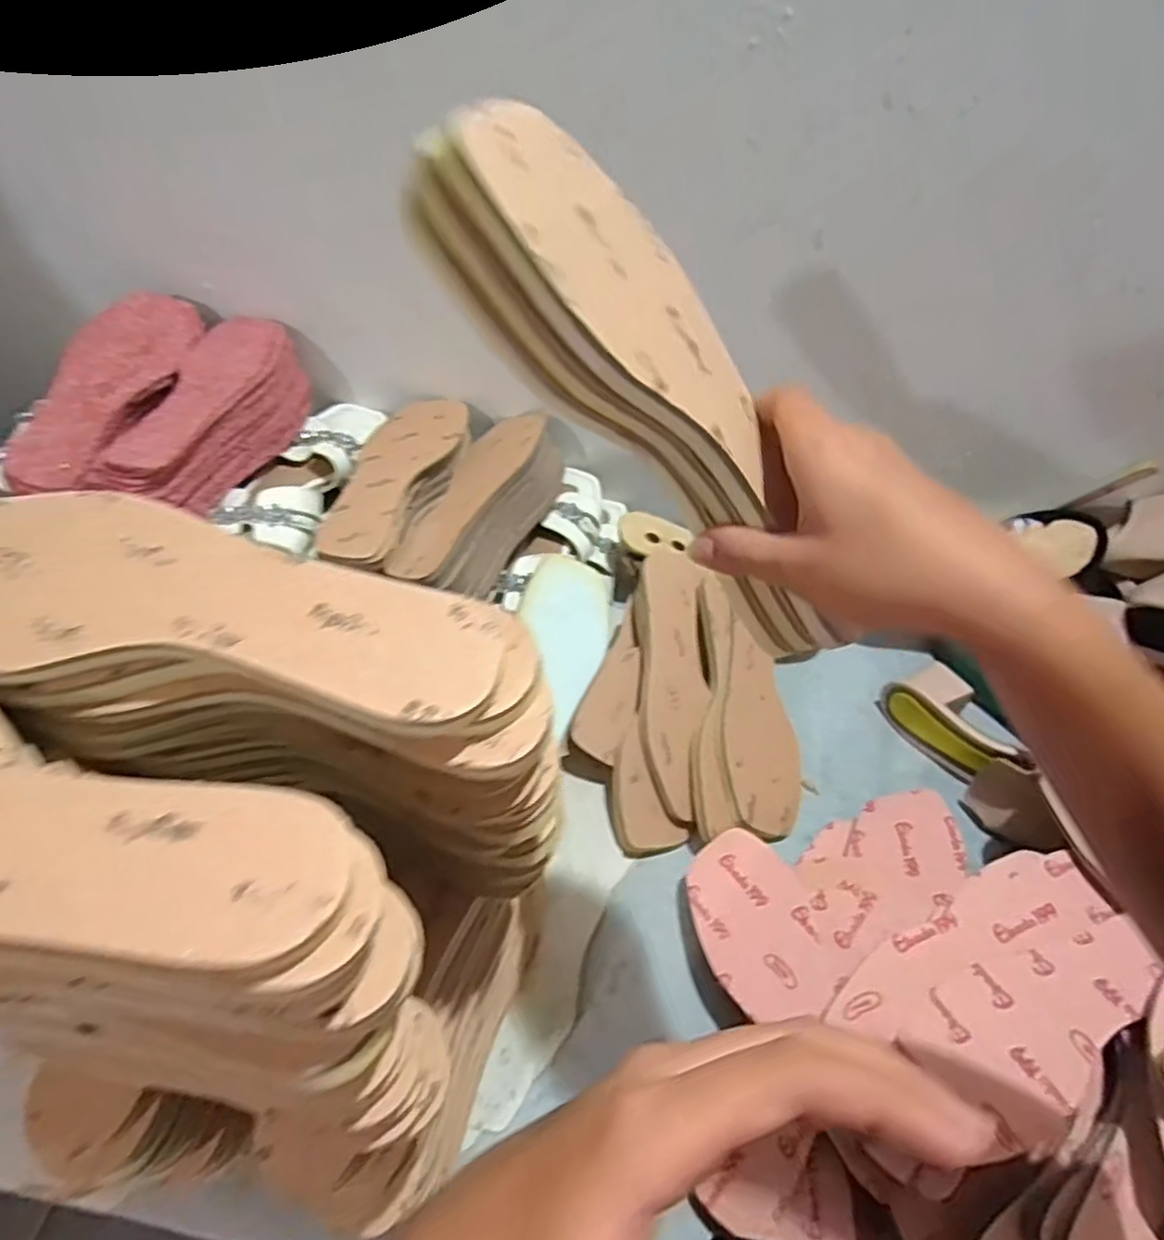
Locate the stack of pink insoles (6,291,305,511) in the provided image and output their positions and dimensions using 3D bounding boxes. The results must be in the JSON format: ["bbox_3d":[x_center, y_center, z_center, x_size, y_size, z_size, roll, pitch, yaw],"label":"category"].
[{"bbox_3d":[-0.387,-0.196,0.698,0.180,0.090,0.240,6,52,2],"label":"stack of pink insoles"}]

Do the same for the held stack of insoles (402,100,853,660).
[{"bbox_3d":[0.031,-0.084,0.291,0.046,0.229,0.085,-17,37,43],"label":"held stack of insoles"}]

